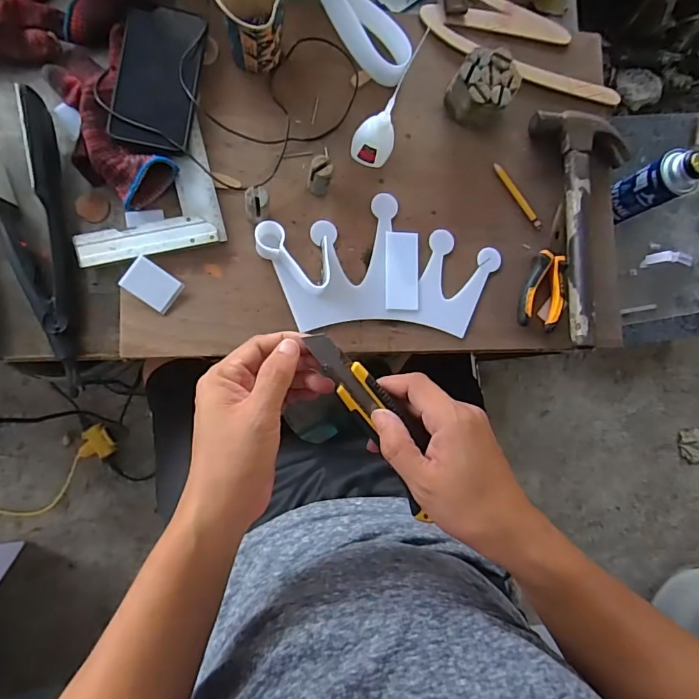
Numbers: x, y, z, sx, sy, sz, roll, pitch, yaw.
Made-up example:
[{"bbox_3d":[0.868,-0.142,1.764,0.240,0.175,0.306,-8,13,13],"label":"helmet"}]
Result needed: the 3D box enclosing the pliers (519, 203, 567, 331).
[{"bbox_3d":[0.240,-0.100,0.574,0.048,0.014,0.152,13,85,-9],"label":"pliers"}]

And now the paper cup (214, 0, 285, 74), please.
[{"bbox_3d":[-0.102,-0.348,0.498,0.068,0.095,0.071,0,87,-10],"label":"paper cup"}]

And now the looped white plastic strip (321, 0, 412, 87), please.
[{"bbox_3d":[0.017,-0.365,0.544,0.127,0.038,0.044,39,82,-6],"label":"looped white plastic strip"}]

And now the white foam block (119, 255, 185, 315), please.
[{"bbox_3d":[-0.210,-0.069,0.503,0.054,0.015,0.040,35,82,-6],"label":"white foam block"}]

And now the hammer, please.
[{"bbox_3d":[0.302,-0.153,0.579,0.116,0.035,0.291,-7,88,-10],"label":"hammer"}]

